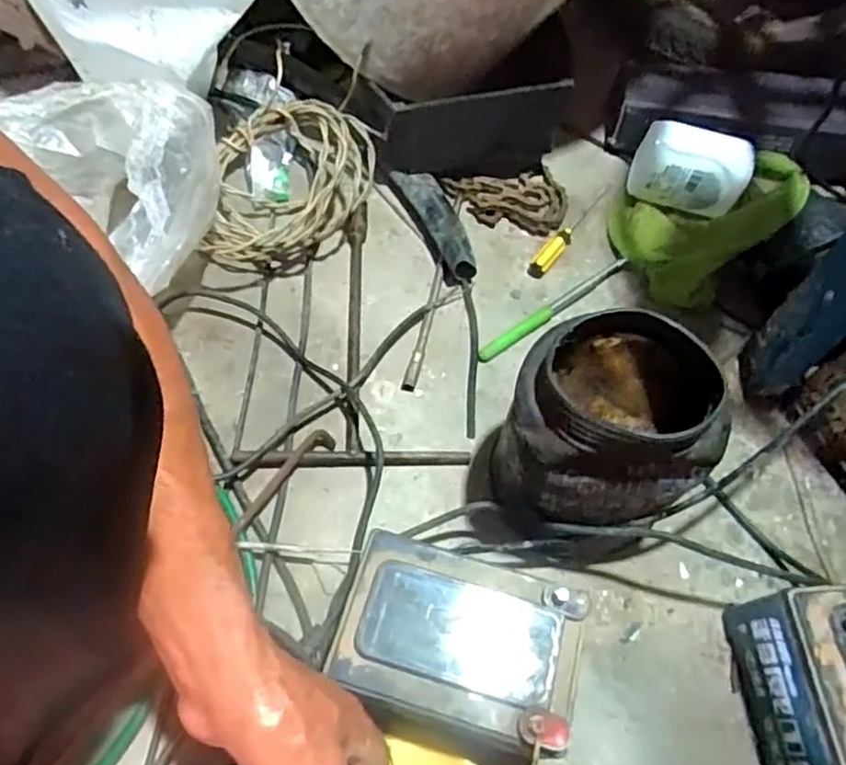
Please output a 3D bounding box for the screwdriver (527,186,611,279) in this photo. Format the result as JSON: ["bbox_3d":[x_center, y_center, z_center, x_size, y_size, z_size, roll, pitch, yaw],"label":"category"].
[{"bbox_3d":[0.161,-0.168,0.697,0.018,0.015,0.165,33,64,15],"label":"screwdriver"}]

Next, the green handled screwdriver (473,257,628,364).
[{"bbox_3d":[0.128,-0.074,0.645,0.194,0.016,0.015,-35,68,-21],"label":"green handled screwdriver"}]

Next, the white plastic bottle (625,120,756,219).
[{"bbox_3d":[0.284,-0.227,0.697,0.116,0.065,0.061,20,61,8],"label":"white plastic bottle"}]

